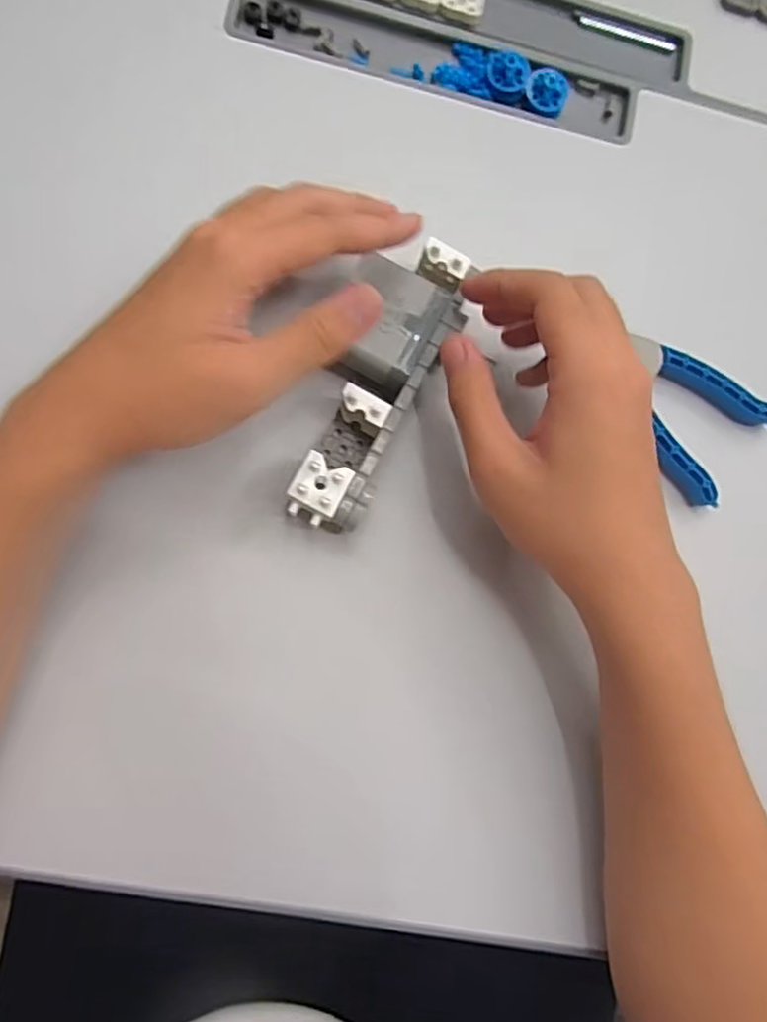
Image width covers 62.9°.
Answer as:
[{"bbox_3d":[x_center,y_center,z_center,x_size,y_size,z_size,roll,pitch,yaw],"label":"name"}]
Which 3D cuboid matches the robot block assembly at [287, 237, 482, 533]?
[{"bbox_3d":[-0.006,-0.065,0.321,0.054,0.031,0.151,24,84,-4],"label":"robot block assembly"}]

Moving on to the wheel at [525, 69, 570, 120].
[{"bbox_3d":[0.098,-0.249,0.374,0.026,0.016,0.023,26,82,-4],"label":"wheel"}]

